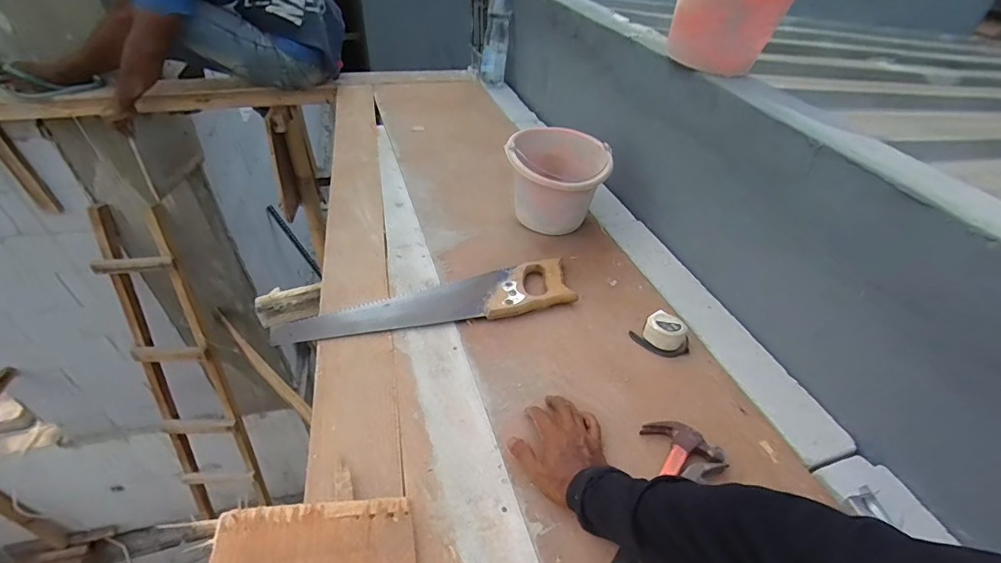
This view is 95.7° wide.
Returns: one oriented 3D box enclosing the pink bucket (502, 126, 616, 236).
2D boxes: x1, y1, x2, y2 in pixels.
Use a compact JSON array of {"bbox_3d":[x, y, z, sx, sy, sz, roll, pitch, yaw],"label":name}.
[{"bbox_3d":[0.116,-0.217,1.003,0.213,0.176,0.215,2,42,-2],"label":"pink bucket"}]

